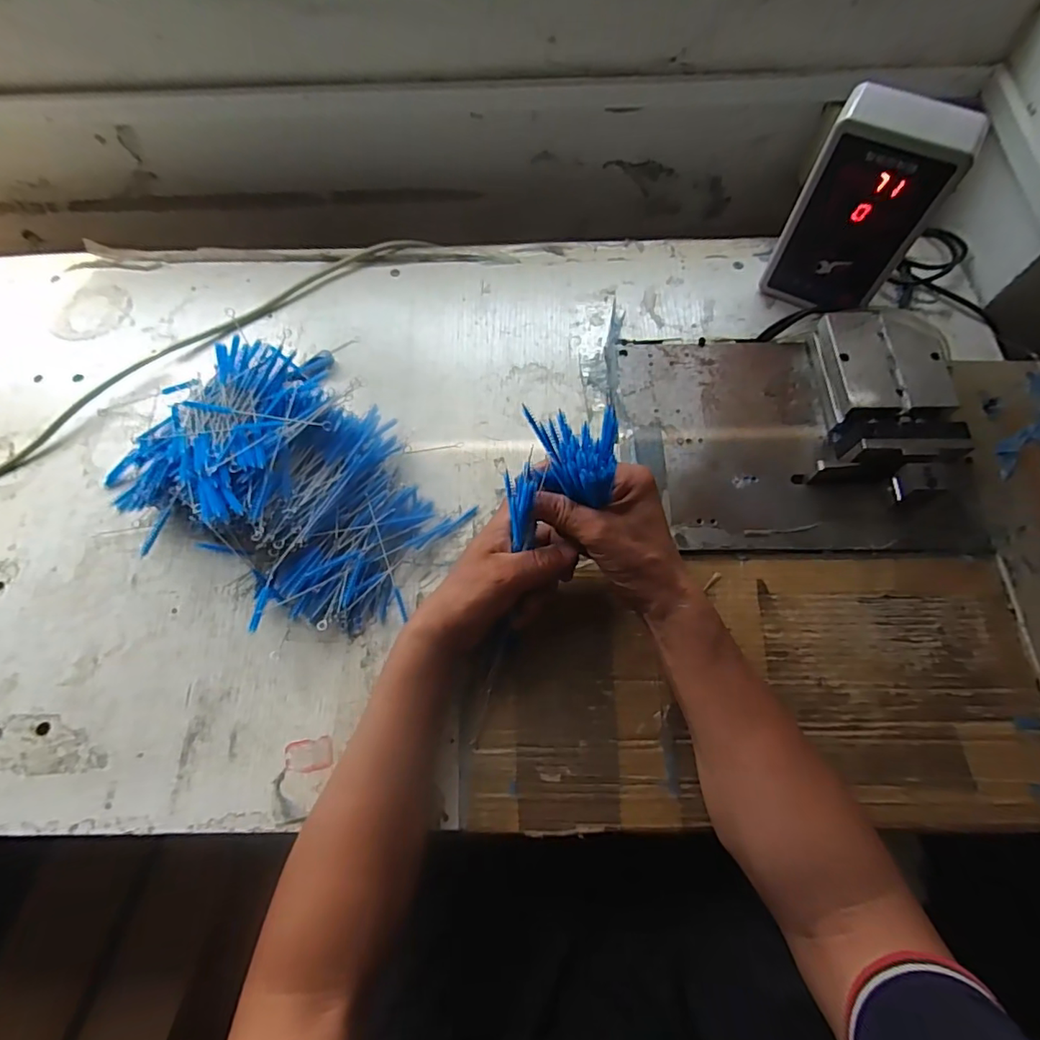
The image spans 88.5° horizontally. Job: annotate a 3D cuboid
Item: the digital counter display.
[{"bbox_3d":[0.313,-0.279,0.502,0.110,0.181,0.068,25,70,11],"label":"digital counter display"}]

